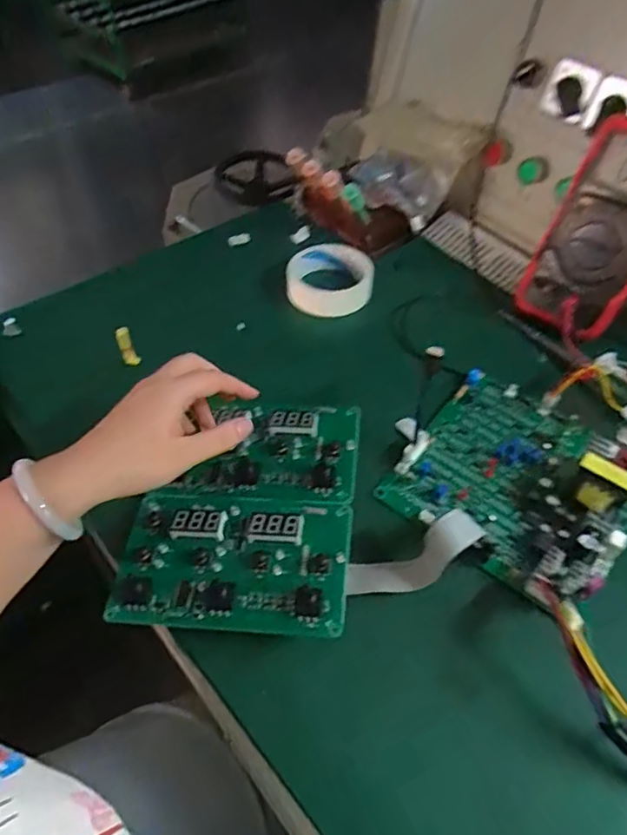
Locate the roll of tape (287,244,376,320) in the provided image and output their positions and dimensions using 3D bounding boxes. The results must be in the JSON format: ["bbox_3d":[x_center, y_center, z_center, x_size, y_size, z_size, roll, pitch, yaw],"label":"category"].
[{"bbox_3d":[0.017,-0.156,0.641,0.093,0.034,0.093,1,52,-2],"label":"roll of tape"}]

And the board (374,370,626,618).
[{"bbox_3d":[0.170,0.039,0.464,0.180,0.047,0.186,32,57,20],"label":"board"}]

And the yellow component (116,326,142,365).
[{"bbox_3d":[-0.192,-0.073,0.583,0.016,0.011,0.049,-20,56,-18],"label":"yellow component"}]

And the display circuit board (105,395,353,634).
[{"bbox_3d":[-0.051,0.062,0.441,0.161,0.025,0.198,7,52,2],"label":"display circuit board"}]

